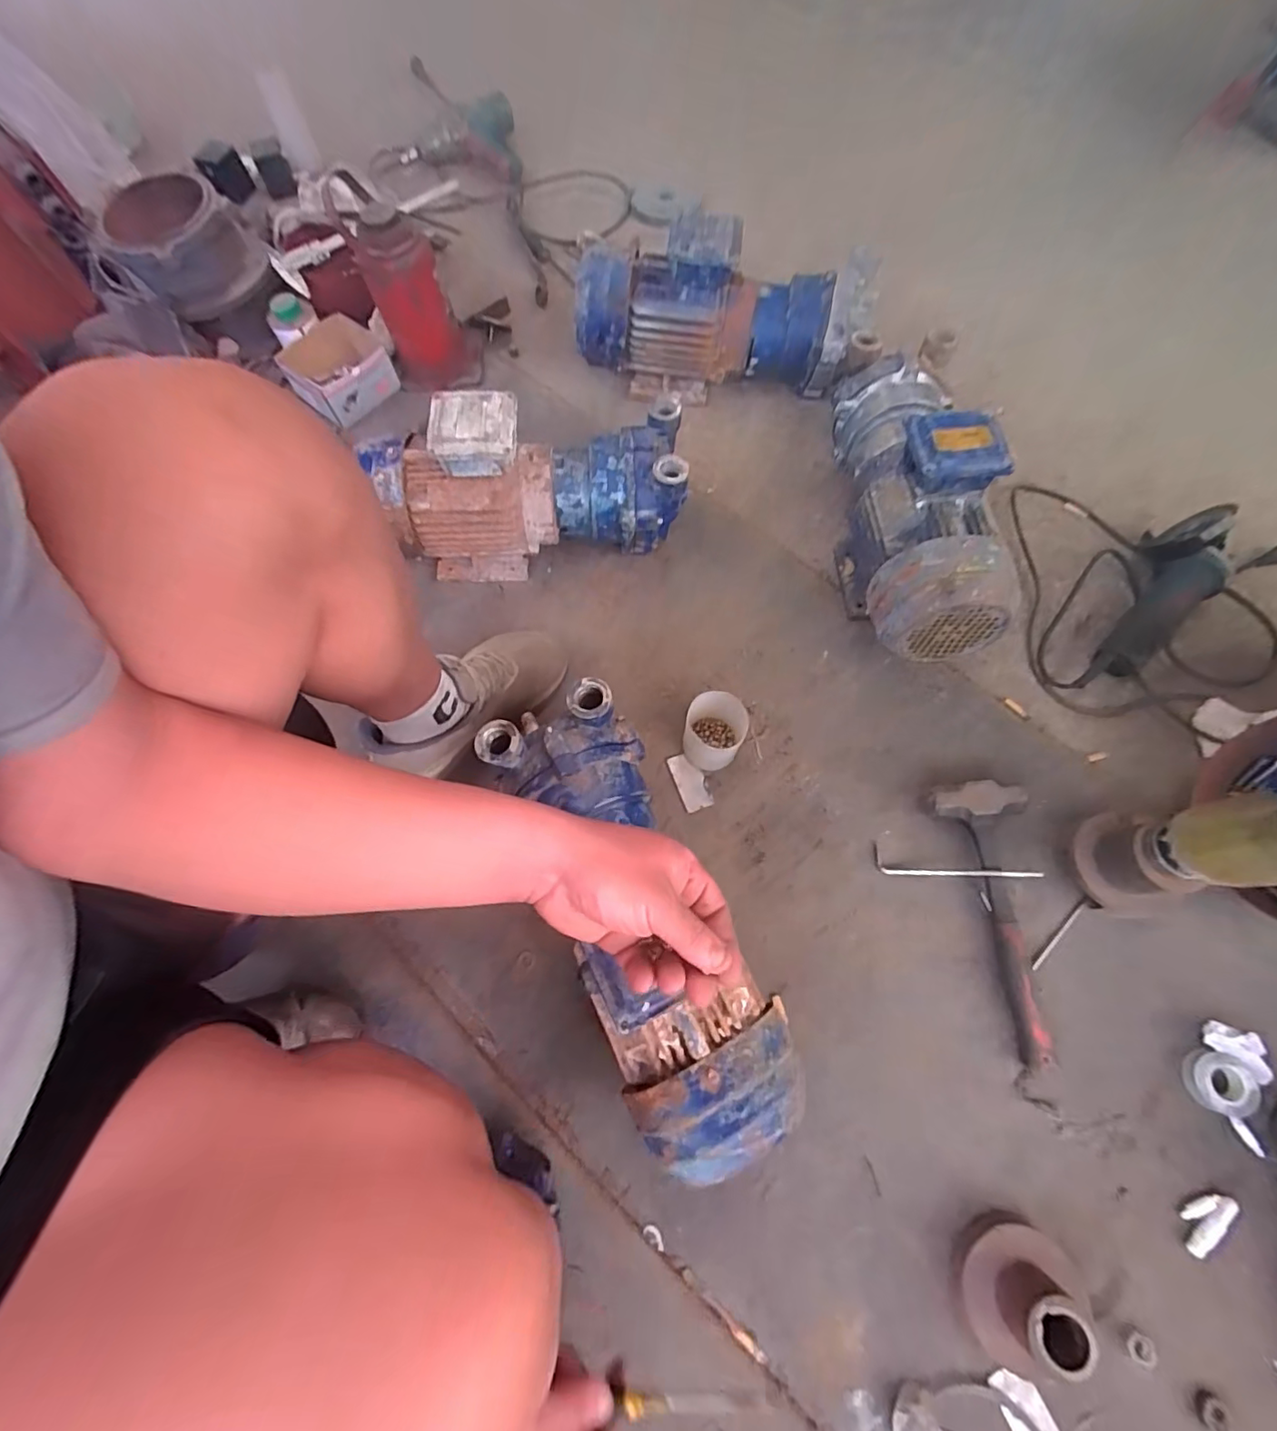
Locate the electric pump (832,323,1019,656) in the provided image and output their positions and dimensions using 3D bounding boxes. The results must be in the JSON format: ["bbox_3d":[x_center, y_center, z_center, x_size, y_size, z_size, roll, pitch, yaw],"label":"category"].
[{"bbox_3d":[0.370,-0.300,0.755,0.155,0.221,0.430,0,70,2],"label":"electric pump"}]

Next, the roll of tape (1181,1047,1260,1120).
[{"bbox_3d":[0.641,0.405,0.611,0.066,0.021,0.059,12,71,6],"label":"roll of tape"}]

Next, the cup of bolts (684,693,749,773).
[{"bbox_3d":[0.095,0.023,0.726,0.069,0.087,0.078,9,70,5],"label":"cup of bolts"}]

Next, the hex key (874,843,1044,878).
[{"bbox_3d":[0.391,0.185,0.686,0.184,0.010,0.034,0,69,16],"label":"hex key"}]

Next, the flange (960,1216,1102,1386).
[{"bbox_3d":[0.374,0.554,0.521,0.107,0.080,0.102,-38,73,-11],"label":"flange"}]

